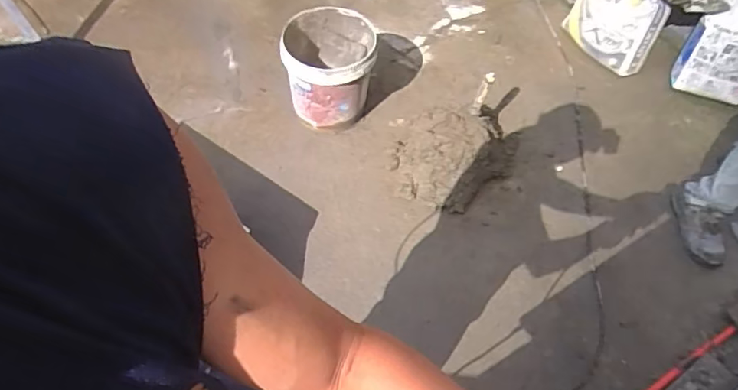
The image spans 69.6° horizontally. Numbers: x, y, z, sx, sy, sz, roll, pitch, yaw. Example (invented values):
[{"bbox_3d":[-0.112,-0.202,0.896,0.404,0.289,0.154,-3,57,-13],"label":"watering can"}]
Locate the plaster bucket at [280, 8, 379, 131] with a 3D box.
[{"bbox_3d":[-0.136,-0.409,1.808,0.294,0.333,0.320,2,56,-3],"label":"plaster bucket"}]

